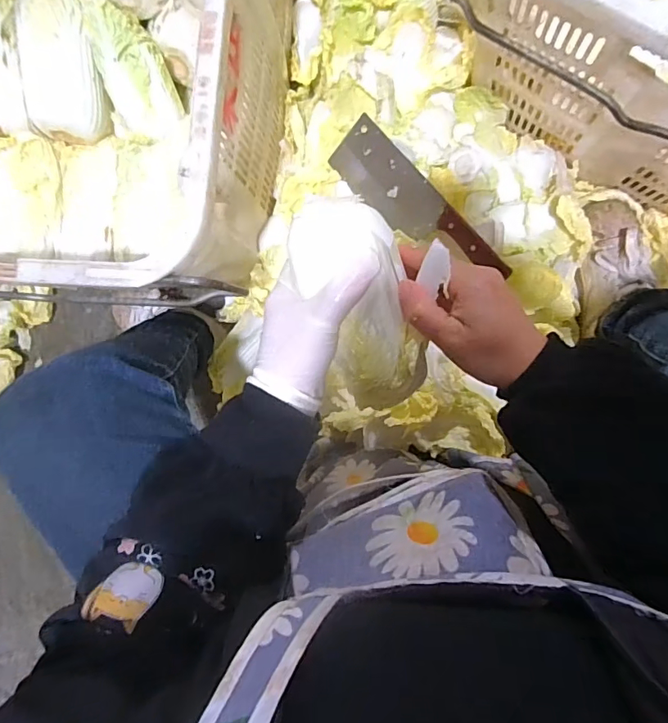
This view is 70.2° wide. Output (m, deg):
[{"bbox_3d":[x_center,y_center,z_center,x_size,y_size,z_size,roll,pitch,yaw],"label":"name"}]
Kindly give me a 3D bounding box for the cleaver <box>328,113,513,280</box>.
[{"bbox_3d":[0.106,-0.202,0.635,0.274,0.013,0.080,50,127,8],"label":"cleaver"}]

